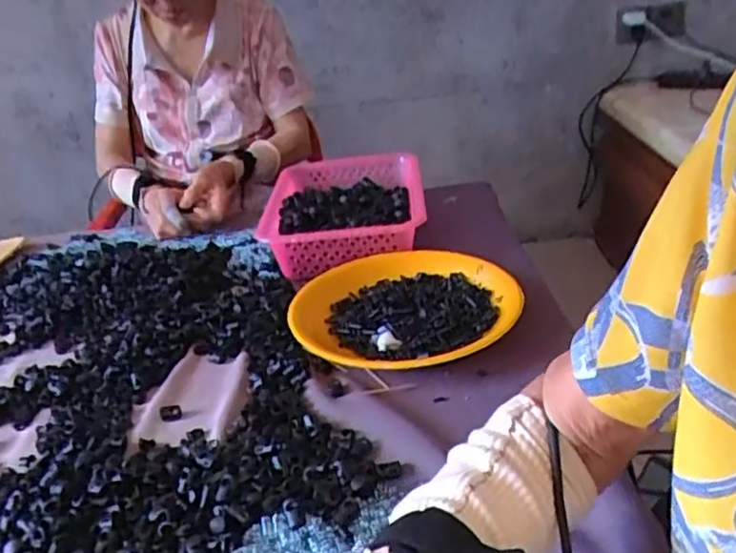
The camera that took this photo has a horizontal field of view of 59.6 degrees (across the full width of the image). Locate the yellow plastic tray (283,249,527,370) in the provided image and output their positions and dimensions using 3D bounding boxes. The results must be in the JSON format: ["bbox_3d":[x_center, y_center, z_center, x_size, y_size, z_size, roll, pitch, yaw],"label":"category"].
[{"bbox_3d":[0.041,0.032,0.708,0.239,0.031,0.236,-22,31,-26],"label":"yellow plastic tray"}]

